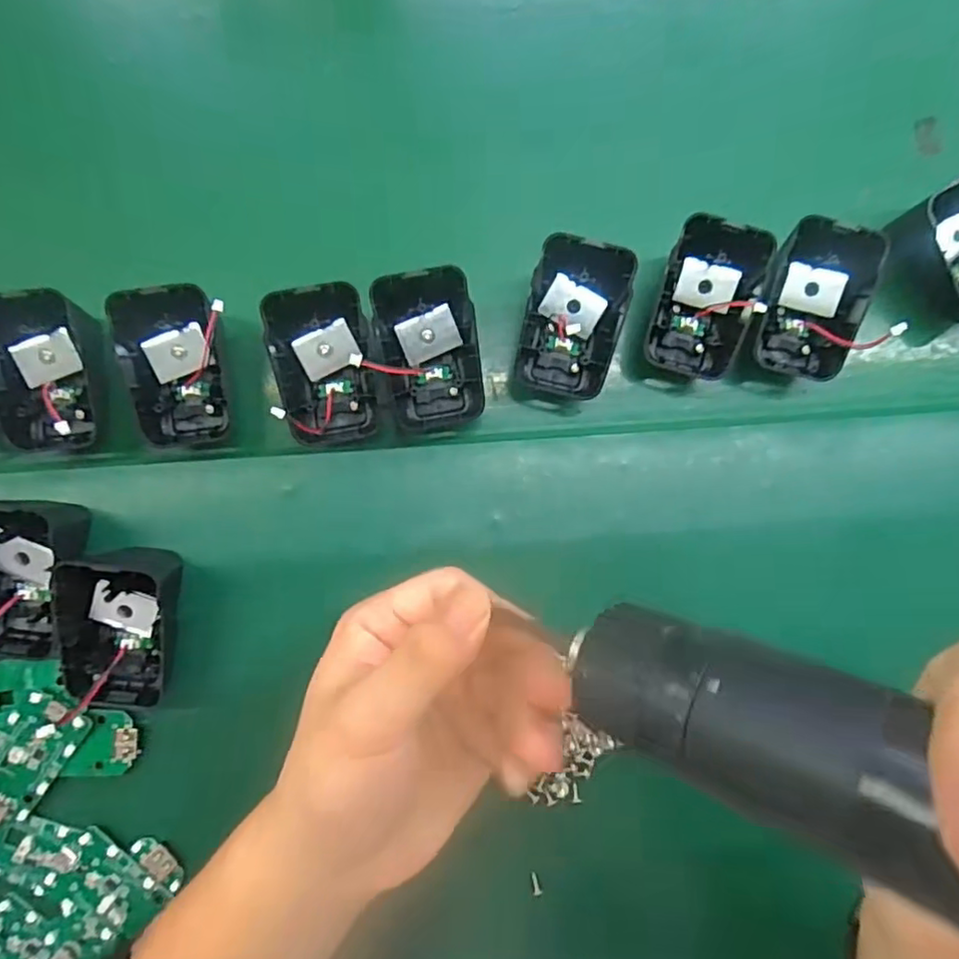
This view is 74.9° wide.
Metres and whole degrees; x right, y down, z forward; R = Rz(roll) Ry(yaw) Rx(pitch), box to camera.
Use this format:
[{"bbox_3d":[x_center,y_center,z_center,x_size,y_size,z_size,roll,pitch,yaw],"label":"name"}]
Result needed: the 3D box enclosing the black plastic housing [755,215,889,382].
[{"bbox_3d":[0.160,-0.085,0.300,0.046,0.022,0.069,11,106,9],"label":"black plastic housing"}]

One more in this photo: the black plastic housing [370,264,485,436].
[{"bbox_3d":[-0.023,-0.061,0.294,0.044,0.022,0.070,-9,110,-1],"label":"black plastic housing"}]

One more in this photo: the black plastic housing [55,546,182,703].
[{"bbox_3d":[-0.156,0.066,0.273,0.044,0.044,0.069,0,85,-1],"label":"black plastic housing"}]

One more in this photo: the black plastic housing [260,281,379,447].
[{"bbox_3d":[-0.072,-0.054,0.292,0.047,0.020,0.072,0,107,-8],"label":"black plastic housing"}]

